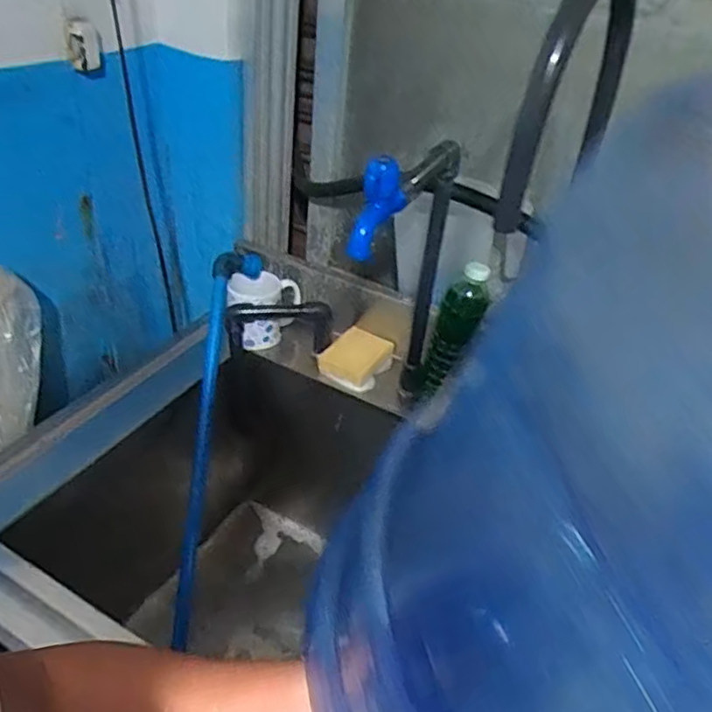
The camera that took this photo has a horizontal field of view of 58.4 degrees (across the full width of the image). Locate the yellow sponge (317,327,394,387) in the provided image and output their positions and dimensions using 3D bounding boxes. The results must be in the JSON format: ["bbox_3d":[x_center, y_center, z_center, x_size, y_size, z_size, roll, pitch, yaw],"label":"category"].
[{"bbox_3d":[0.000,0.001,0.931,0.080,0.033,0.092,24,40,23],"label":"yellow sponge"}]

